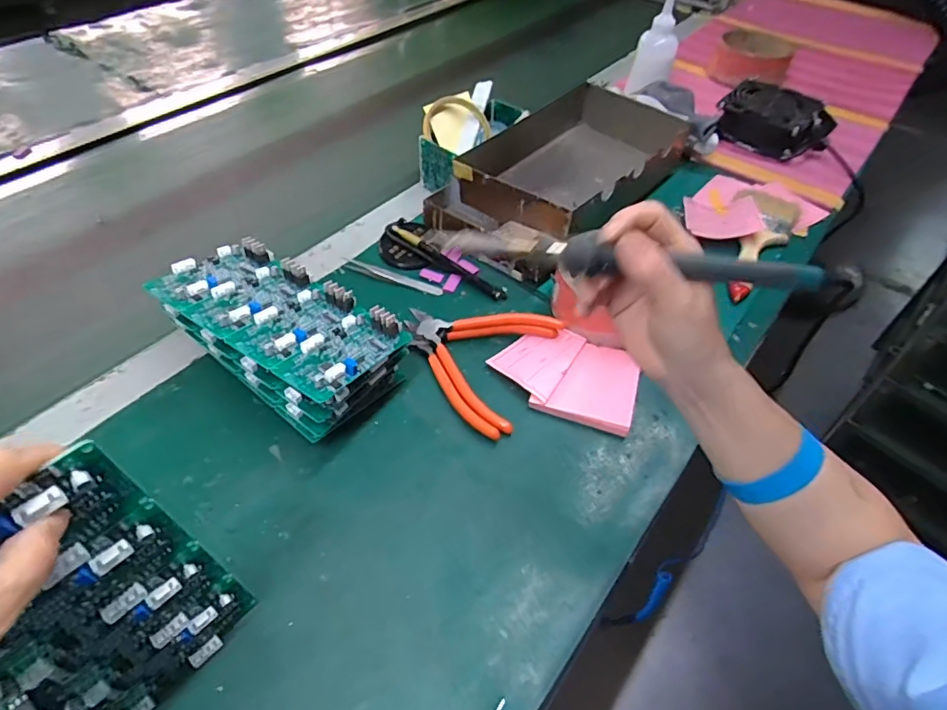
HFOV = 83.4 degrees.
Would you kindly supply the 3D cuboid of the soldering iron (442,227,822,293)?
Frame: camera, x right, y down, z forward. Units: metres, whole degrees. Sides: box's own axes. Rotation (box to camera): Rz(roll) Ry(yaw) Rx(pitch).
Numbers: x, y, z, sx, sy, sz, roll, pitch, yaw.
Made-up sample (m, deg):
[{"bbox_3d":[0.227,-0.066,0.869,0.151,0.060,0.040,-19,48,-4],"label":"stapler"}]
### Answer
[{"bbox_3d":[0.077,-0.049,0.279,0.193,0.030,0.021,7,50,4],"label":"soldering iron"}]

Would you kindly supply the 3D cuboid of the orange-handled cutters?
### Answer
[{"bbox_3d":[-0.004,-0.004,0.487,0.130,0.013,0.140,19,52,15],"label":"orange-handled cutters"}]

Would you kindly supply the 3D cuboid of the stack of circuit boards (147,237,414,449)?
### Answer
[{"bbox_3d":[-0.162,-0.018,0.455,0.193,0.079,0.101,28,54,21],"label":"stack of circuit boards"}]

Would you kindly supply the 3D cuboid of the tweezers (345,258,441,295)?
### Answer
[{"bbox_3d":[-0.085,-0.083,0.563,0.110,0.010,0.013,17,51,13],"label":"tweezers"}]

